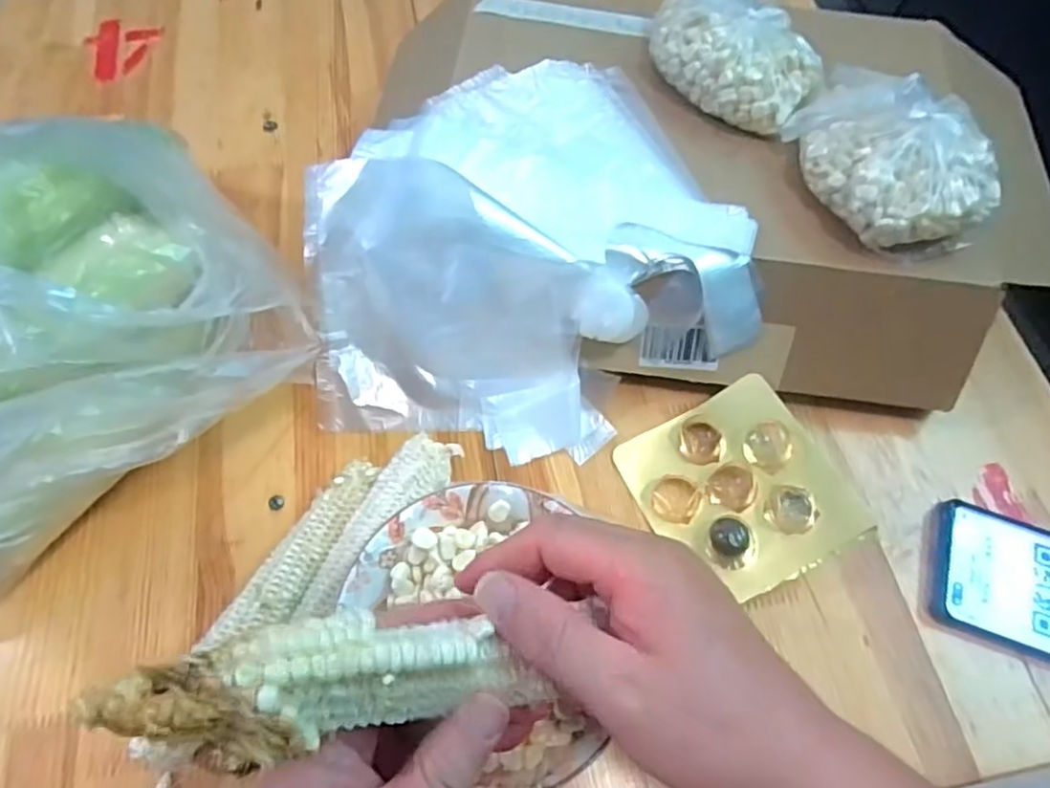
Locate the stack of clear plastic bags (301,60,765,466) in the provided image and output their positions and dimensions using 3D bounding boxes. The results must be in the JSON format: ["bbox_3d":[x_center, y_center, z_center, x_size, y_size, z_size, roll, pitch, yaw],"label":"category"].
[{"bbox_3d":[-0.011,-0.079,0.425,0.264,0.103,0.232,-28,66,-15],"label":"stack of clear plastic bags"}]

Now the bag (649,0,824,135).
[{"bbox_3d":[0.135,-0.232,0.431,0.122,0.056,0.069,35,67,16],"label":"bag"}]

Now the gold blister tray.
[{"bbox_3d":[0.125,0.053,0.394,0.106,0.023,0.117,-31,64,4],"label":"gold blister tray"}]

